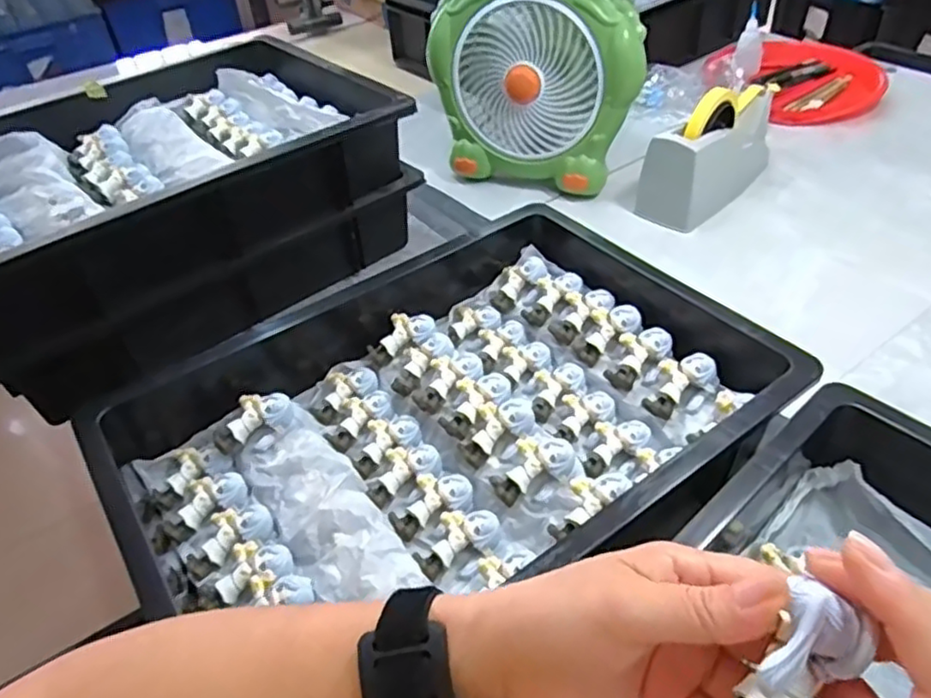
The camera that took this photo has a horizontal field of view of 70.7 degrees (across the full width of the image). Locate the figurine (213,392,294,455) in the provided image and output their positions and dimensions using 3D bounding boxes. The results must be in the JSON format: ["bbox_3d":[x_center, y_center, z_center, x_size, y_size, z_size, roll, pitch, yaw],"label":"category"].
[{"bbox_3d":[-0.171,0.057,0.529,0.064,0.023,0.034,-36,48,-6],"label":"figurine"}]

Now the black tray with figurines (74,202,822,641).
[{"bbox_3d":[-0.021,0.048,0.515,0.451,0.084,0.356,-28,47,-24],"label":"black tray with figurines"}]

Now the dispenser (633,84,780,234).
[{"bbox_3d":[0.305,-0.247,0.802,0.085,0.117,0.234,28,51,31],"label":"dispenser"}]

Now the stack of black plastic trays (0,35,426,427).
[{"bbox_3d":[-0.360,-0.184,0.770,0.463,0.179,0.463,-32,49,-26],"label":"stack of black plastic trays"}]

